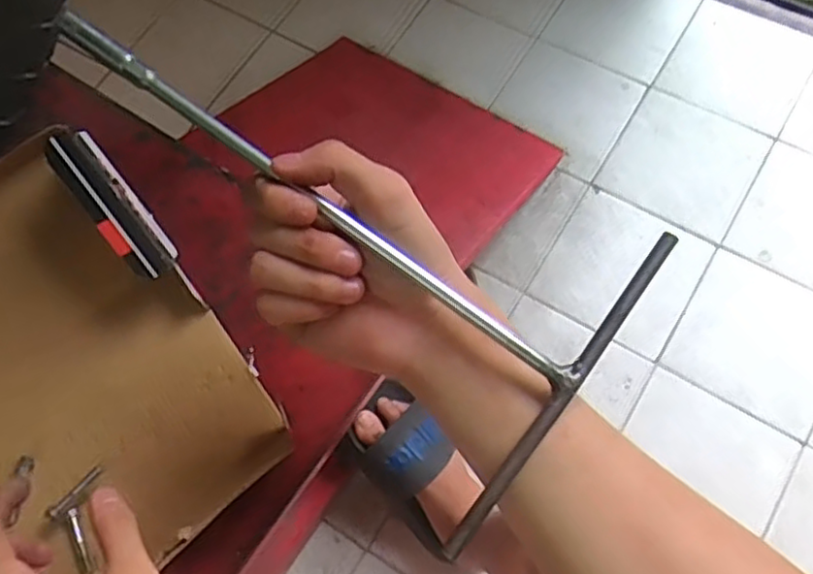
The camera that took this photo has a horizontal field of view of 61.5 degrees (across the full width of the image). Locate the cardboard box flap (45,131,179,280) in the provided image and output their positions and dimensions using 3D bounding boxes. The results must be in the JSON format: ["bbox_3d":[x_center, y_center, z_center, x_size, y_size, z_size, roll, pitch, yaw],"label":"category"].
[{"bbox_3d":[-0.183,-0.052,0.427,0.029,0.028,0.098,-36,112,-10],"label":"cardboard box flap"}]

